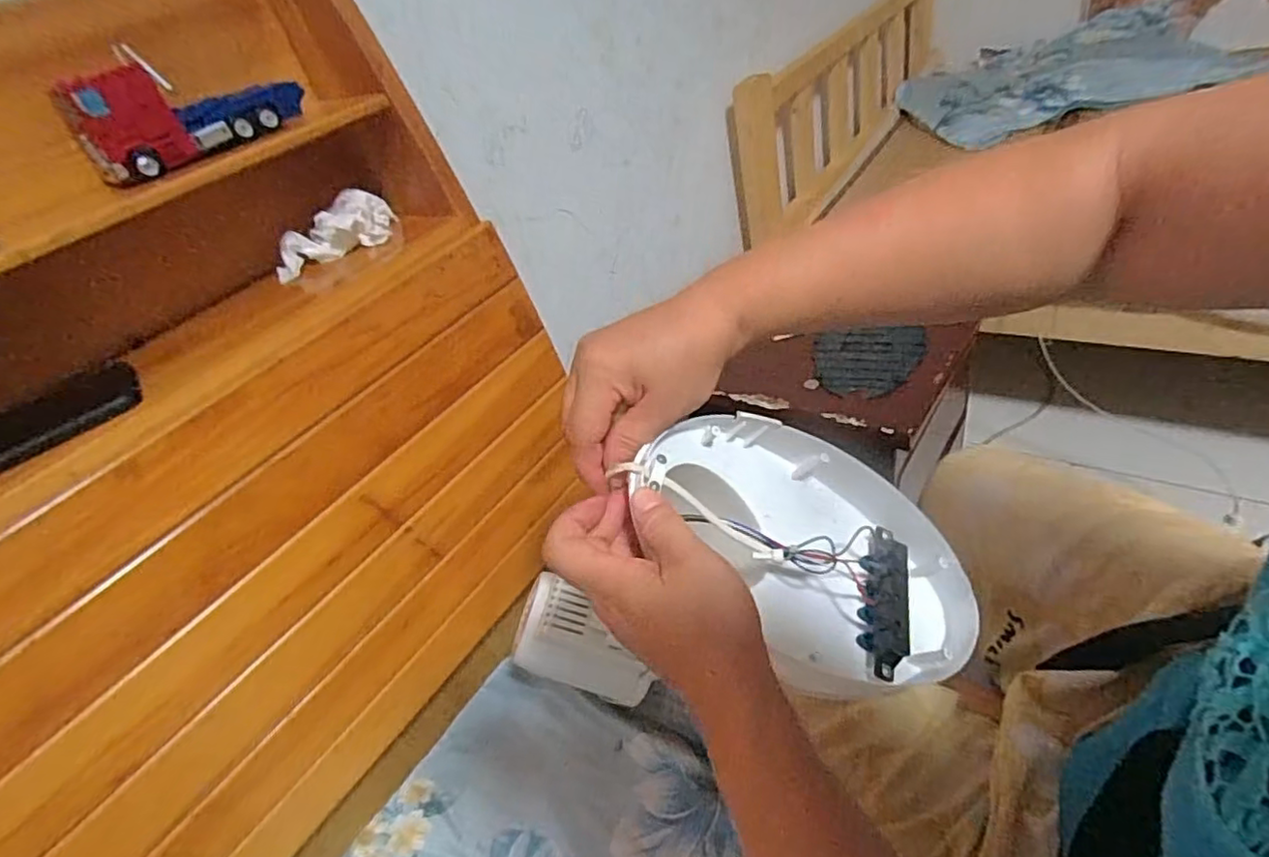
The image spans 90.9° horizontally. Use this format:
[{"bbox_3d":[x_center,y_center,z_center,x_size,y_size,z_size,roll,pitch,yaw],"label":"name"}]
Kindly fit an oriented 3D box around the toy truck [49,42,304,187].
[{"bbox_3d":[-0.334,-0.241,0.471,0.047,0.062,0.158,23,48,32],"label":"toy truck"}]

